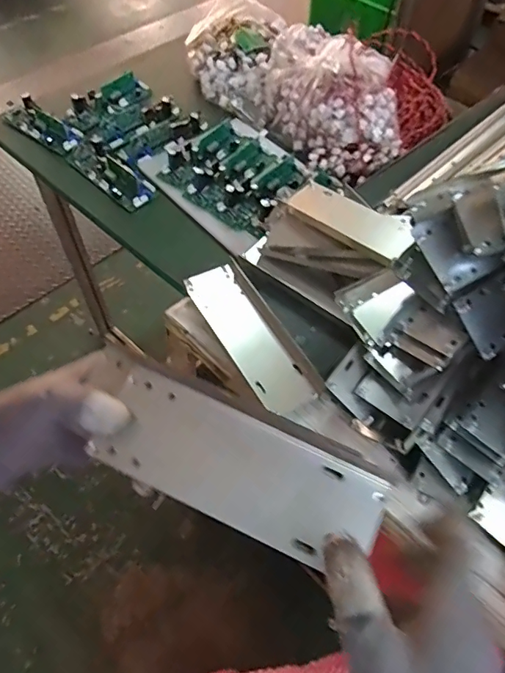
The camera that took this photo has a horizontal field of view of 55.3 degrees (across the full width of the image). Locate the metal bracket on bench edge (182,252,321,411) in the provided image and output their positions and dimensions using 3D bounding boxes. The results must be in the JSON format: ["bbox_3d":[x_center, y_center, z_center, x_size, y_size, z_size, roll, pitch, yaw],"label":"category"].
[{"bbox_3d":[-0.002,-0.005,0.522,0.068,0.020,0.195,-27,60,-17],"label":"metal bracket on bench edge"}]

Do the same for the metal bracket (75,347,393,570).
[{"bbox_3d":[-0.008,0.079,0.303,0.179,0.022,0.071,23,59,8],"label":"metal bracket"}]

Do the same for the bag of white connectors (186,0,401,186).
[{"bbox_3d":[0.070,-0.477,0.873,0.214,0.111,0.511,-34,62,-20],"label":"bag of white connectors"}]

